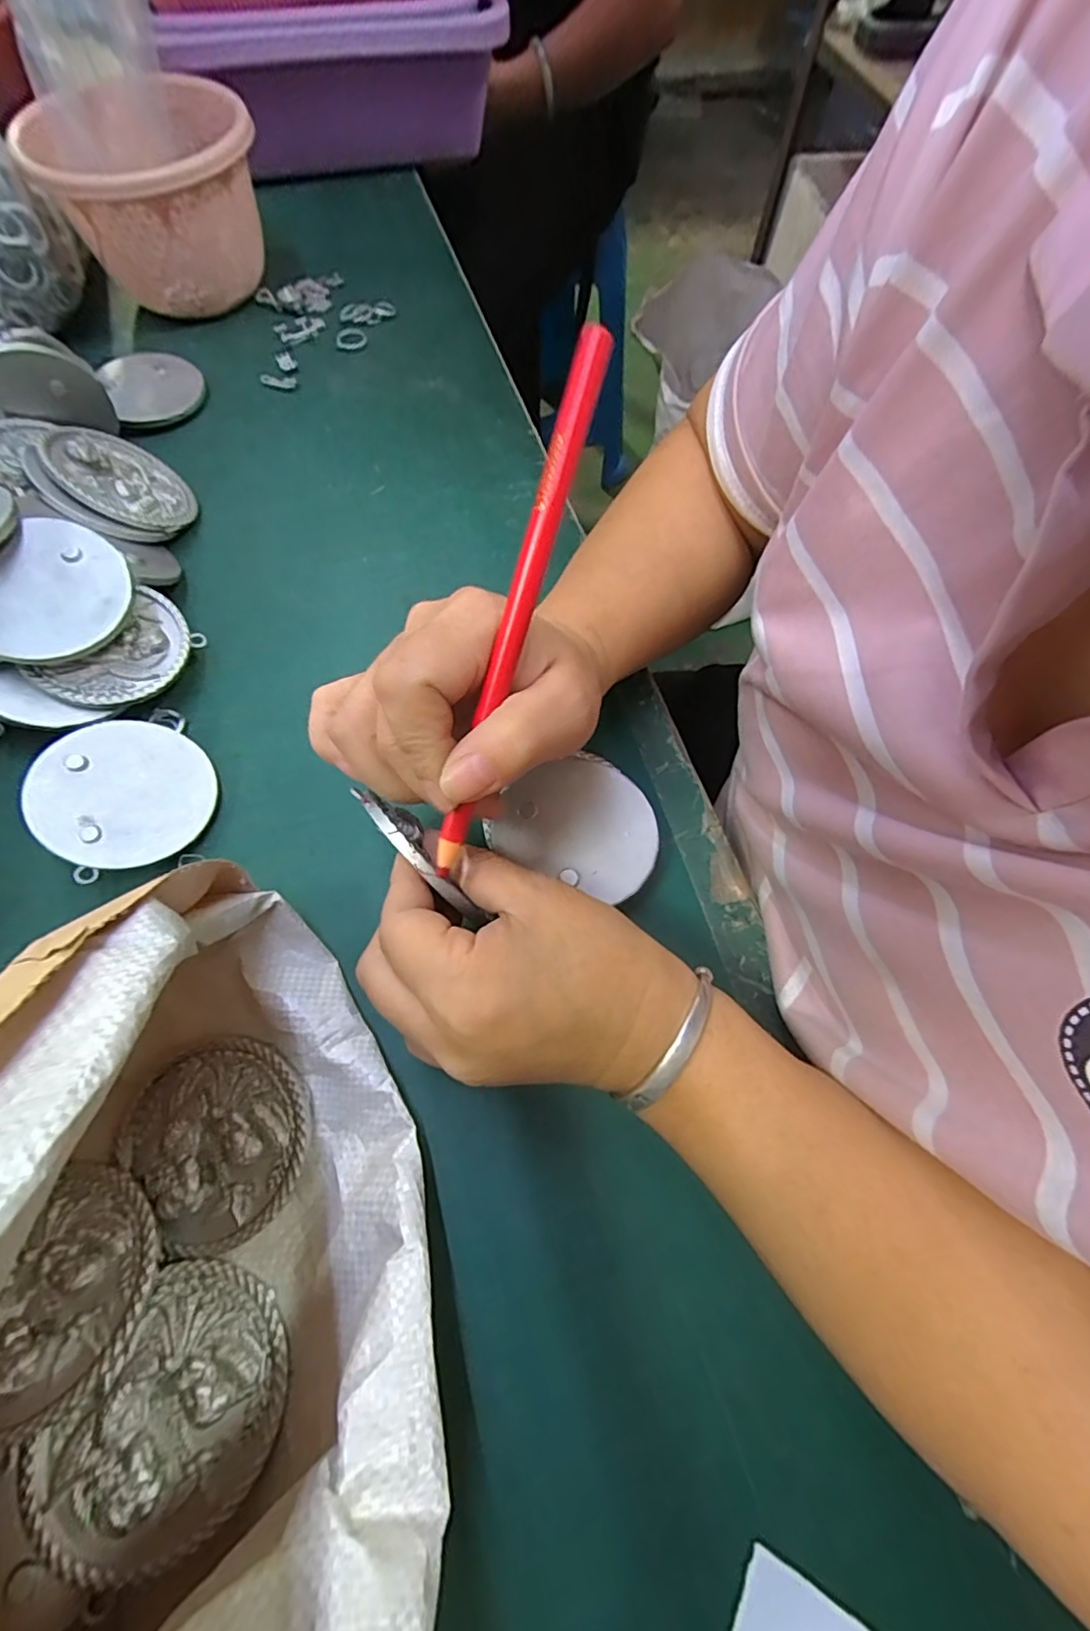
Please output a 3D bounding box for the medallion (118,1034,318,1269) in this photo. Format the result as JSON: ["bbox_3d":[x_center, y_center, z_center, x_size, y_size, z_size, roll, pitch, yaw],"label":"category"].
[{"bbox_3d":[-0.124,0.122,0.220,0.064,0.004,0.069,-36,73,-15],"label":"medallion"}]

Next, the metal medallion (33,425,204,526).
[{"bbox_3d":[-0.248,-0.198,0.332,0.076,0.006,0.069,23,48,-32],"label":"metal medallion"}]

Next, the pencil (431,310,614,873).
[{"bbox_3d":[-0.010,-0.057,0.177,0.008,0.007,0.164,20,103,7],"label":"pencil"}]

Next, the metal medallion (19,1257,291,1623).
[{"bbox_3d":[-0.120,0.194,0.184,0.062,0.006,0.073,32,56,10],"label":"metal medallion"}]

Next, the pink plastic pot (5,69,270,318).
[{"bbox_3d":[-0.263,-0.418,0.401,0.132,0.096,0.127,1,67,-2],"label":"pink plastic pot"}]

